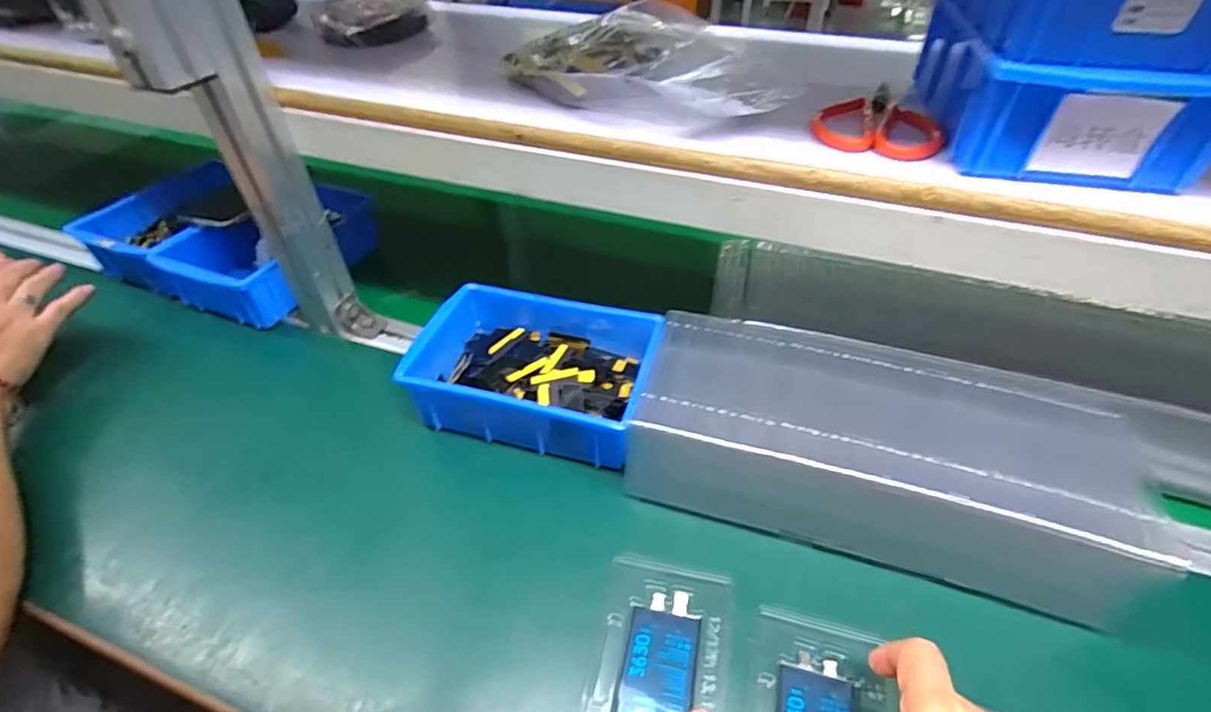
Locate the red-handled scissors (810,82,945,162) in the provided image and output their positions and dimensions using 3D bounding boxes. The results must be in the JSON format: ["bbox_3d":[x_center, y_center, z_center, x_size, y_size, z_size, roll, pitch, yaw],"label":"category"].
[{"bbox_3d":[0.195,-0.163,0.395,0.078,0.015,0.108,22,47,22],"label":"red-handled scissors"}]

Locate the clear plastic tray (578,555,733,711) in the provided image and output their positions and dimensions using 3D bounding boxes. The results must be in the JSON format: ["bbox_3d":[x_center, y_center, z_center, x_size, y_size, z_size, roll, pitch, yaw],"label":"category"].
[{"bbox_3d":[0.033,0.189,0.348,0.081,0.007,0.127,10,44,10],"label":"clear plastic tray"}]

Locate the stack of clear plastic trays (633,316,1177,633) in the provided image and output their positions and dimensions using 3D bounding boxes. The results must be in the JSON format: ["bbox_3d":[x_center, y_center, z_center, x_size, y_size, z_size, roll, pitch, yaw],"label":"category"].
[{"bbox_3d":[0.195,0.075,0.411,0.340,0.092,0.154,11,44,11],"label":"stack of clear plastic trays"}]

